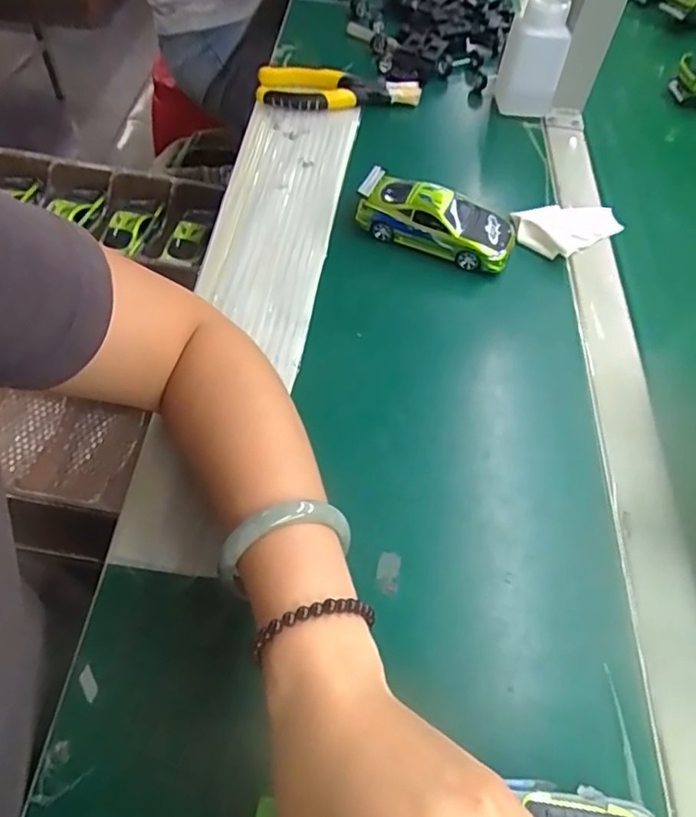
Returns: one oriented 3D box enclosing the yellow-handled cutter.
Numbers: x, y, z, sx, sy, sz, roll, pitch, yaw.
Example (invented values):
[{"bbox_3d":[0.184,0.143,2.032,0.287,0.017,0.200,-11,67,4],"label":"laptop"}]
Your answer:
[{"bbox_3d":[-0.011,-0.334,0.622,0.169,0.030,0.051,4,56,-2],"label":"yellow-handled cutter"}]

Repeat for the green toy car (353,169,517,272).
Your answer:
[{"bbox_3d":[0.075,-0.157,0.499,0.129,0.050,0.047,23,57,11],"label":"green toy car"}]

